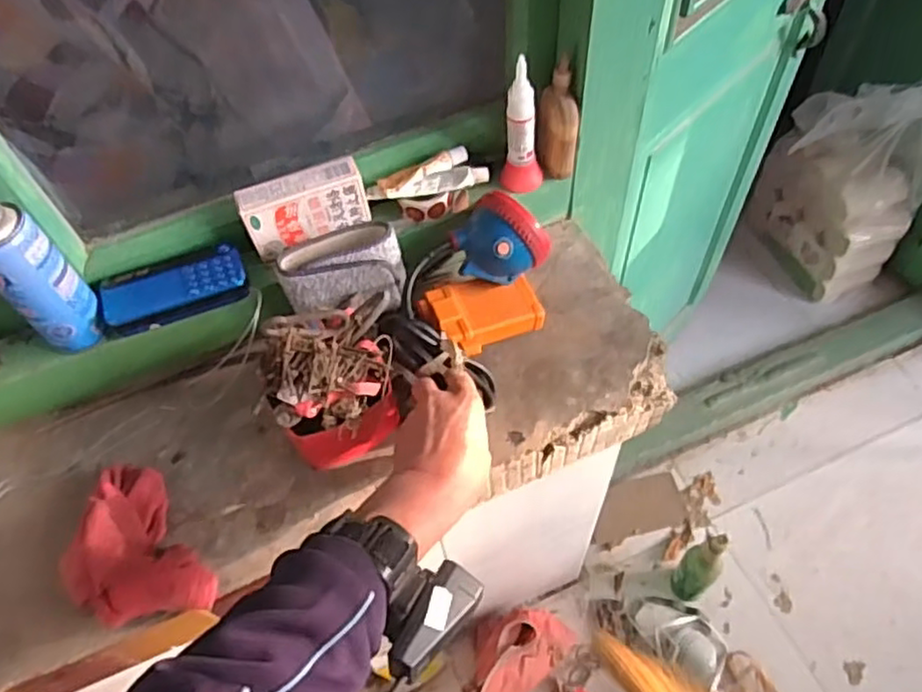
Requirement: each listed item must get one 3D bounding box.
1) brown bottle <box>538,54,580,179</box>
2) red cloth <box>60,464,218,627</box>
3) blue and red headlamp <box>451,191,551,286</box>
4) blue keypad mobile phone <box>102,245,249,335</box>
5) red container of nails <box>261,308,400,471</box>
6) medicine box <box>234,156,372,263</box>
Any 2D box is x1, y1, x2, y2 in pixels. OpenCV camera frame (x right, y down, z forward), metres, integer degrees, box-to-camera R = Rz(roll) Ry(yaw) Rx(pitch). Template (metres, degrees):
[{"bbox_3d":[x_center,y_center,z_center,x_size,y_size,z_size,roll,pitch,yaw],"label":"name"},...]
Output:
[{"bbox_3d":[0.088,-0.203,0.617,0.033,0.105,0.030,-16,57,-6],"label":"brown bottle"},{"bbox_3d":[-0.262,0.156,0.533,0.086,0.045,0.154,-34,61,-17],"label":"red cloth"},{"bbox_3d":[0.032,-0.093,0.609,0.074,0.061,0.063,30,64,21],"label":"blue and red headlamp"},{"bbox_3d":[-0.248,-0.048,0.593,0.119,0.021,0.055,-24,58,-11],"label":"blue keypad mobile phone"},{"bbox_3d":[-0.101,0.030,0.559,0.088,0.133,0.092,-1,57,4],"label":"red container of nails"},{"bbox_3d":[-0.138,-0.124,0.608,0.106,0.057,0.031,-21,58,-9],"label":"medicine box"}]

